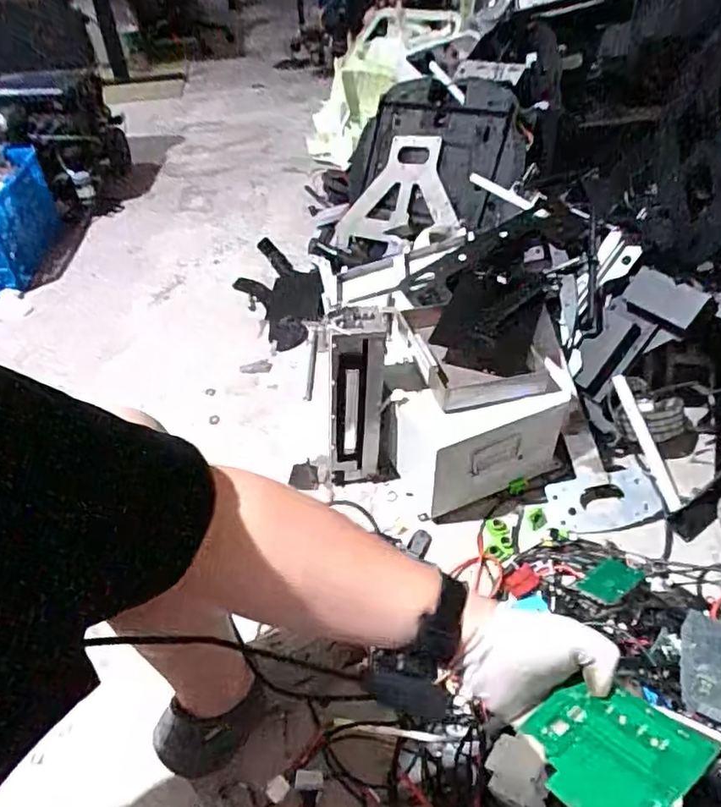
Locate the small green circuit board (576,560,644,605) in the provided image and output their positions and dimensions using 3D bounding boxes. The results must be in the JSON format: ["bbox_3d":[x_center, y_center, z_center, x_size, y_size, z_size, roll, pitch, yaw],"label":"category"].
[{"bbox_3d":[0.388,0.273,0.938,0.063,0.008,0.099,15,28,43],"label":"small green circuit board"}]

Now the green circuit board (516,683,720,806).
[{"bbox_3d":[0.165,0.232,0.405,0.090,0.006,0.102,-31,26,-24],"label":"green circuit board"}]

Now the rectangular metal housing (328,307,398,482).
[{"bbox_3d":[-0.003,-0.007,1.056,0.122,0.342,0.077,-6,44,-2],"label":"rectangular metal housing"}]

